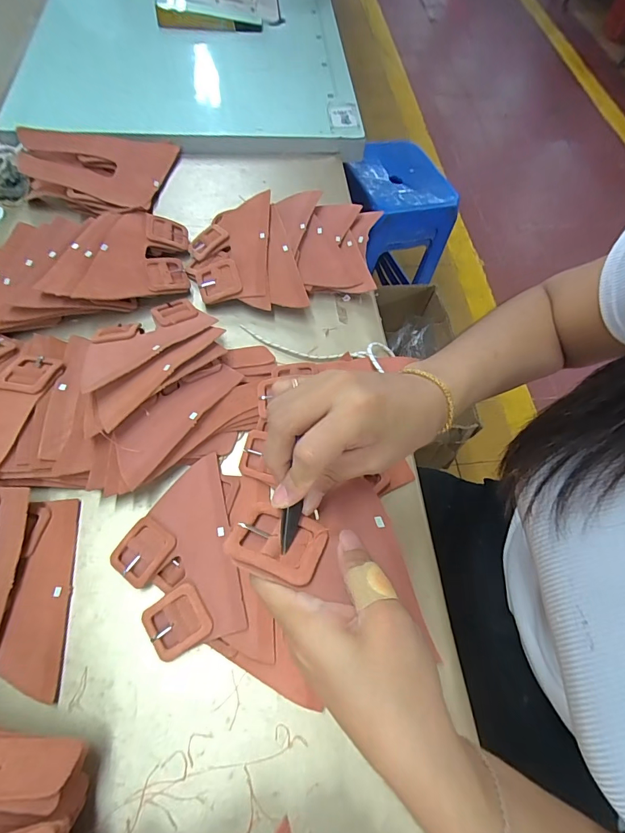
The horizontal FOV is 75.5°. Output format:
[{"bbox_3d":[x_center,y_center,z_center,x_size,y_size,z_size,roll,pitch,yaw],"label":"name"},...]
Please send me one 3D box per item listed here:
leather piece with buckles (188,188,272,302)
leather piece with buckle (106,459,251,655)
[{"bbox_3d":[-0.106,-0.214,0.512,0.100,0.039,0.154,0,64,-3],"label":"leather piece with buckles"},{"bbox_3d":[-0.124,0.125,0.368,0.101,0.019,0.157,-13,66,-10],"label":"leather piece with buckle"}]

